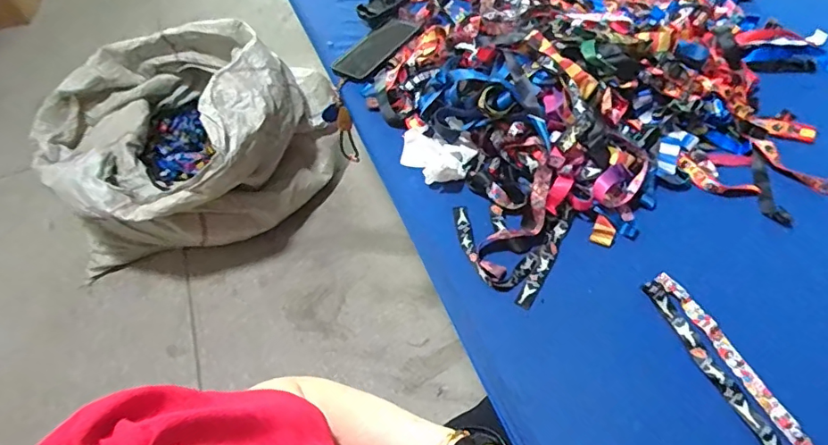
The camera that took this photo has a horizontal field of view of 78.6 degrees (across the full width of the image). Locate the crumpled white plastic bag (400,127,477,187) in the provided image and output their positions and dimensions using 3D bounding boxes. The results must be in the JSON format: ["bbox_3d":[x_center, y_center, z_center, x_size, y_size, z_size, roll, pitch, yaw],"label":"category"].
[{"bbox_3d":[0.025,-0.089,0.705,0.103,0.034,0.074,18,58,16],"label":"crumpled white plastic bag"}]

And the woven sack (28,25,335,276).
[{"bbox_3d":[-0.648,-0.212,1.434,0.792,0.404,0.554,-8,55,-2],"label":"woven sack"}]

